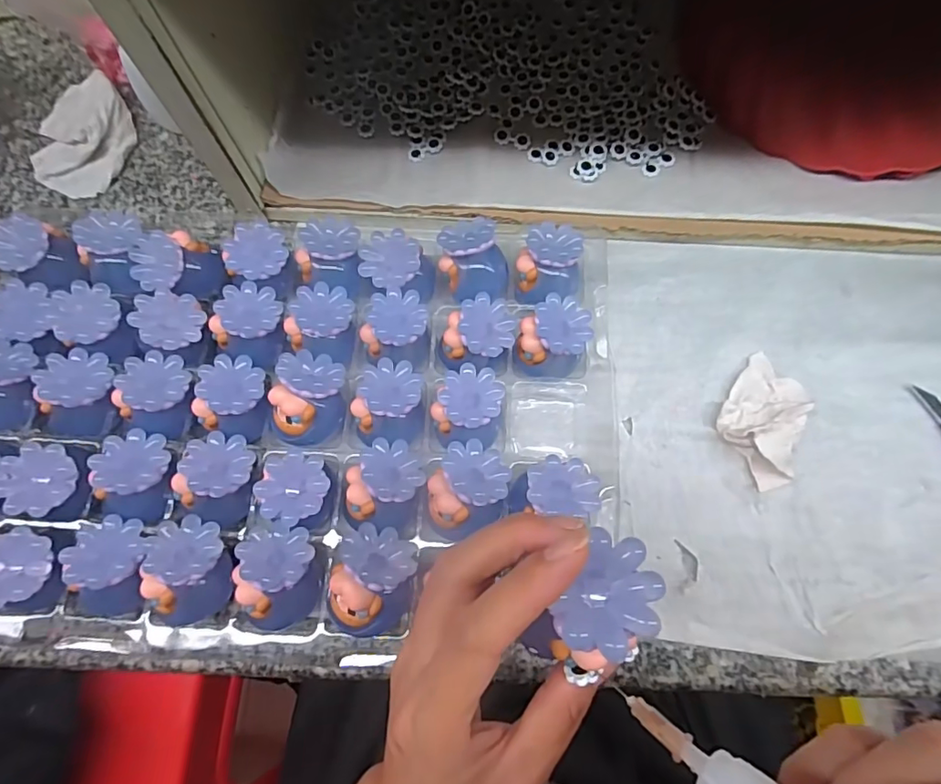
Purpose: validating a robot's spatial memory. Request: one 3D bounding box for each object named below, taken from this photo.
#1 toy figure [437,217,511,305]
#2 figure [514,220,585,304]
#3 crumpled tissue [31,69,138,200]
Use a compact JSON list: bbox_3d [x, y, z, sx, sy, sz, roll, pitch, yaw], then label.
[{"bbox_3d":[0.002,-0.078,0.311,0.040,0.044,0.039,0,73,-1],"label":"toy figure"},{"bbox_3d":[0.049,-0.083,0.315,0.039,0.039,0.045,-2,73,-2],"label":"figure"},{"bbox_3d":[-0.296,-0.194,0.385,0.074,0.028,0.097,-4,73,1],"label":"crumpled tissue"}]

